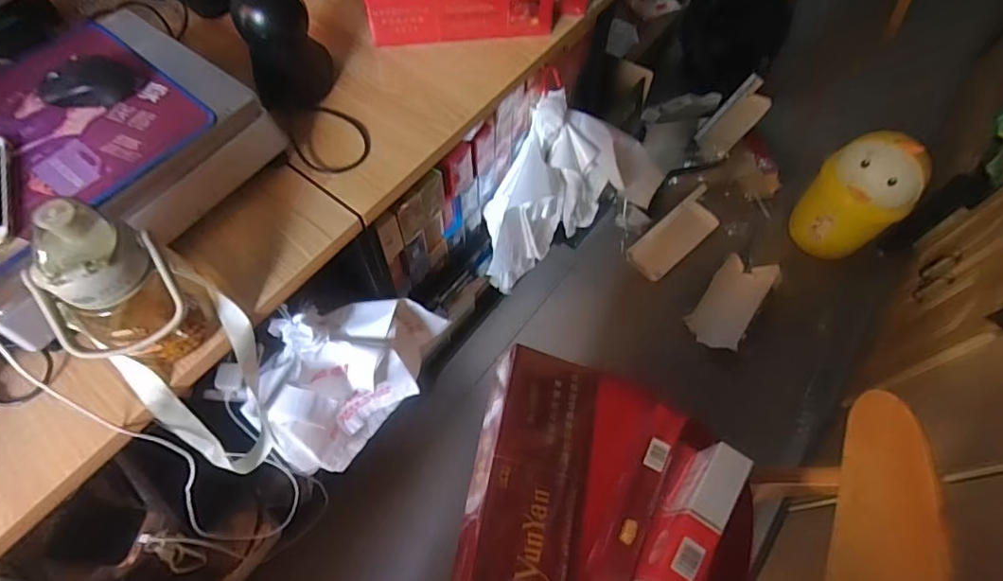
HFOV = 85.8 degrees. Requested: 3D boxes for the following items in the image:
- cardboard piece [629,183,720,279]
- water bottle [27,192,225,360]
[{"bbox_3d":[0.516,-0.165,1.589,0.314,0.029,0.128,-41,74,-10],"label":"cardboard piece"},{"bbox_3d":[-0.347,0.012,0.502,0.104,0.180,0.108,23,64,10],"label":"water bottle"}]

